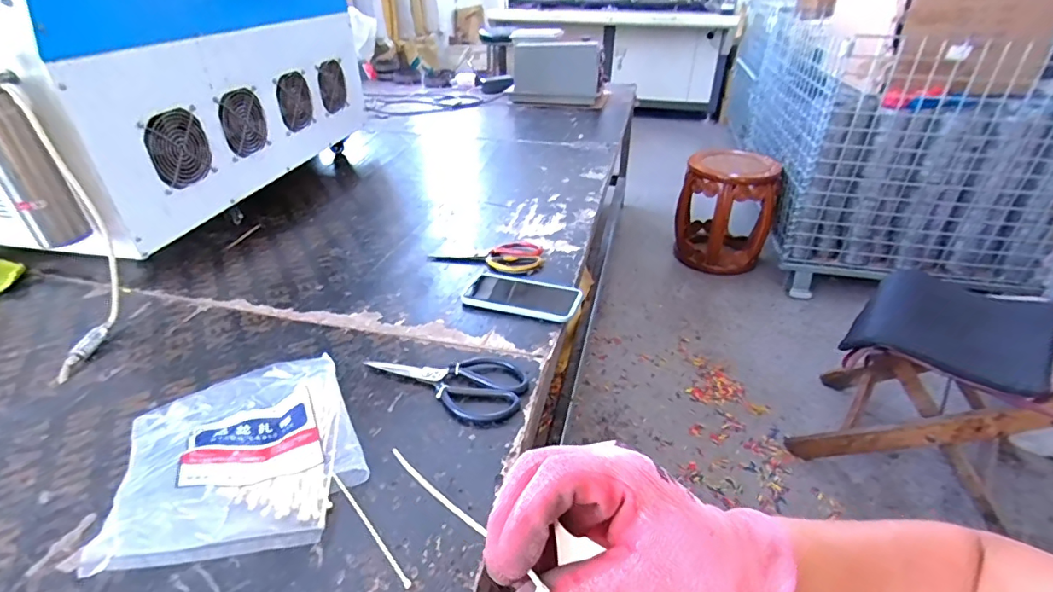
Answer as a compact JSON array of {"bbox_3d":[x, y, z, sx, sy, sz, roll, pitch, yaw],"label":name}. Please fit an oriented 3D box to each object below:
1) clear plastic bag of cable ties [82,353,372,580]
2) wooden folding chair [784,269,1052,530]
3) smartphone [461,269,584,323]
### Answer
[{"bbox_3d":[-0.276,0.138,0.483,0.196,0.065,0.250,-18,38,-26],"label":"clear plastic bag of cable ties"},{"bbox_3d":[0.923,0.136,0.954,0.526,0.588,0.325,20,39,27],"label":"wooden folding chair"},{"bbox_3d":[-0.008,-0.003,0.748,0.174,0.010,0.092,13,36,19],"label":"smartphone"}]

